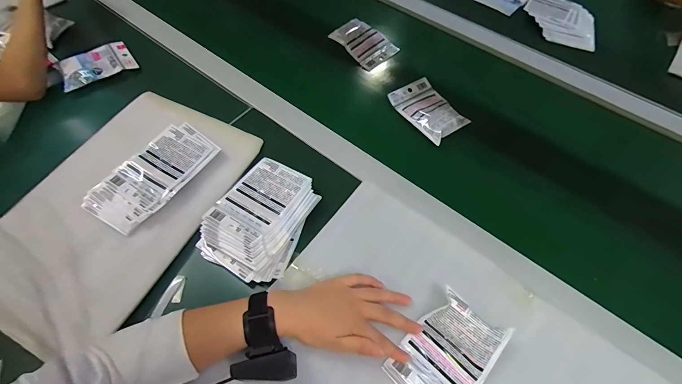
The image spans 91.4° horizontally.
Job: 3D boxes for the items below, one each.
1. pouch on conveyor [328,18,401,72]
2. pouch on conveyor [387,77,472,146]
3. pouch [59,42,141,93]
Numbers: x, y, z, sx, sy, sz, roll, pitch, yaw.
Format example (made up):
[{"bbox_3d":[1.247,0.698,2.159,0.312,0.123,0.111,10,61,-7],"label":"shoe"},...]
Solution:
[{"bbox_3d":[0.050,-0.324,0.725,0.123,0.032,0.096,38,67,19],"label":"pouch on conveyor"},{"bbox_3d":[0.162,-0.157,0.619,0.092,0.019,0.134,-34,66,-18],"label":"pouch on conveyor"},{"bbox_3d":[-0.475,-0.249,0.647,0.130,0.025,0.078,-32,73,-25],"label":"pouch"}]

